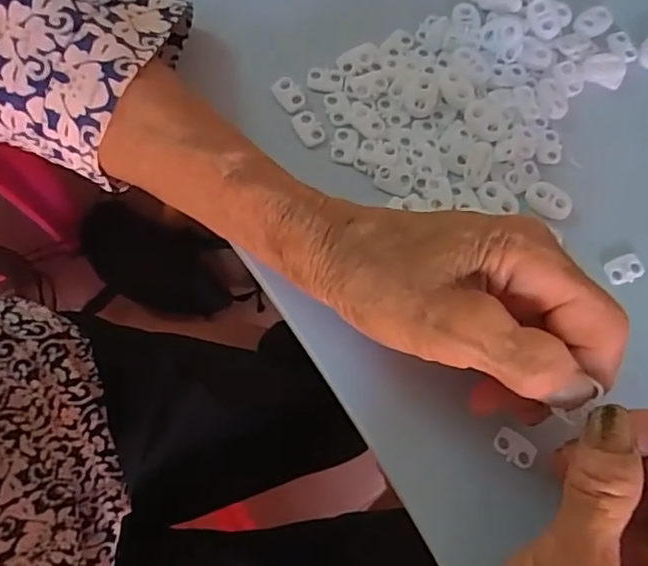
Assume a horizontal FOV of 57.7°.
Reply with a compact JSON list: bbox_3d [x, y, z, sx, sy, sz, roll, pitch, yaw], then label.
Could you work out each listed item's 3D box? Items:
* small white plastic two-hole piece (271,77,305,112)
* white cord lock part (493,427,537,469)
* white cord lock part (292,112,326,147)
[{"bbox_3d":[-0.017,-0.095,0.296,0.012,0.004,0.018,-39,80,-8],"label":"small white plastic two-hole piece"},{"bbox_3d":[0.082,0.071,0.253,0.018,0.004,0.012,33,79,8],"label":"white cord lock part"},{"bbox_3d":[-0.007,-0.077,0.293,0.012,0.004,0.018,-27,78,-6],"label":"white cord lock part"}]

